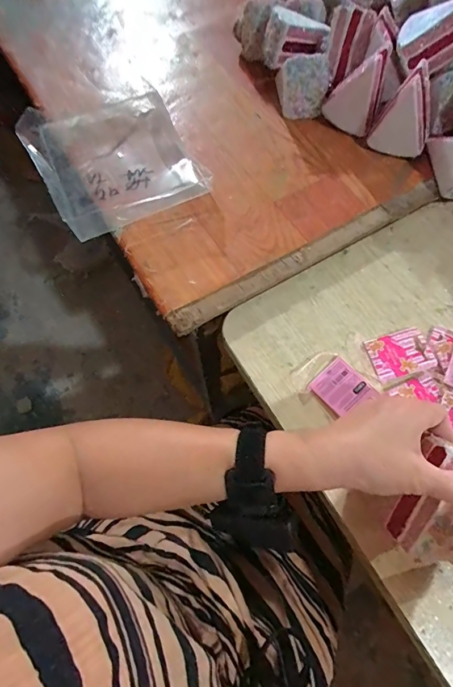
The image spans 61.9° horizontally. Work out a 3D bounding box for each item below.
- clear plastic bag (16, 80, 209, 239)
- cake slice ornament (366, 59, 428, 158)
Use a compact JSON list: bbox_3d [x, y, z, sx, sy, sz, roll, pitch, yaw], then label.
[{"bbox_3d":[-0.138,-0.232,0.470,0.177,0.037,0.214,-27,69,-10],"label":"clear plastic bag"},{"bbox_3d":[0.213,-0.272,0.443,0.067,0.082,0.051,17,69,8],"label":"cake slice ornament"}]

